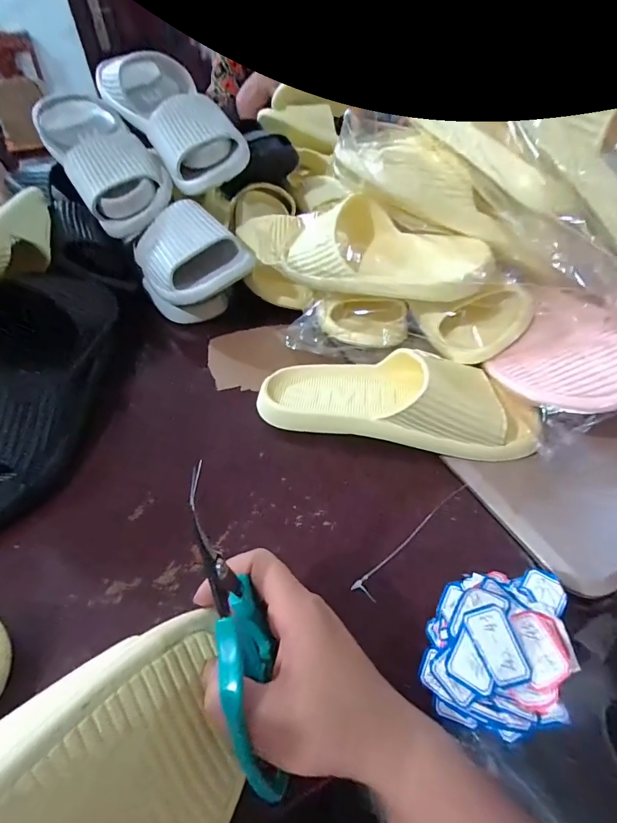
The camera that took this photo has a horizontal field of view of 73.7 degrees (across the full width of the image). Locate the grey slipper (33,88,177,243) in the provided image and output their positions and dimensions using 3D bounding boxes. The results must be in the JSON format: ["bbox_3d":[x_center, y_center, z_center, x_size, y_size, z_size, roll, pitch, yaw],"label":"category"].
[{"bbox_3d":[-0.263,-0.326,0.544,0.114,0.060,0.246,-27,73,-21],"label":"grey slipper"}]

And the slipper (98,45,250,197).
[{"bbox_3d":[-0.184,-0.393,0.554,0.110,0.071,0.268,-29,73,-23],"label":"slipper"}]

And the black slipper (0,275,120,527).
[{"bbox_3d":[-0.280,-0.026,0.413,0.126,0.085,0.305,13,61,-17],"label":"black slipper"}]

